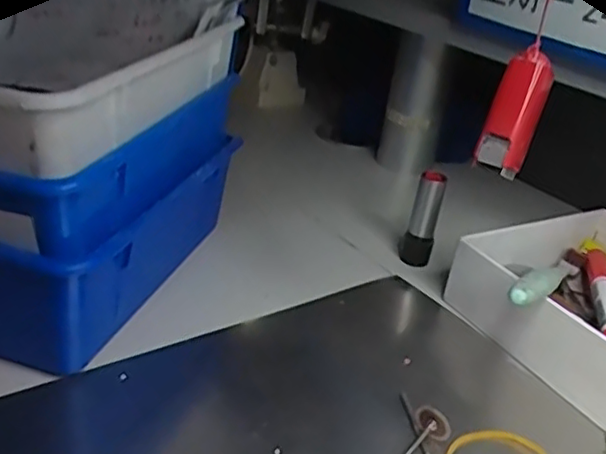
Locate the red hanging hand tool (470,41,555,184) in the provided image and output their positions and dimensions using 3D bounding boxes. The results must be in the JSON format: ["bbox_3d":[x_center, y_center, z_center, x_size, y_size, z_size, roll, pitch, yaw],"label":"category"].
[{"bbox_3d":[0.082,-0.044,0.242,0.015,0.048,0.016,23,8,25],"label":"red hanging hand tool"}]

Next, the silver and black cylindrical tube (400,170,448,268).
[{"bbox_3d":[0.075,-0.005,0.391,0.017,0.059,0.014,13,28,9],"label":"silver and black cylindrical tube"}]

